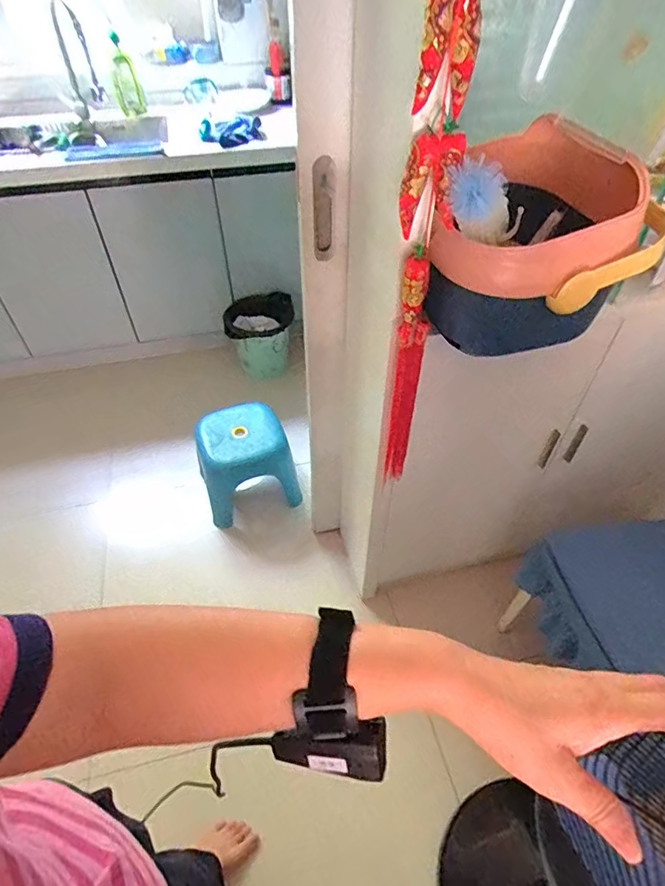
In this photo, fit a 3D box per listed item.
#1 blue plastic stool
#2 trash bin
[{"bbox_3d":[-0.262,0.072,1.498,0.264,0.296,0.233,-15,50,-14],"label":"blue plastic stool"},{"bbox_3d":[-0.271,-0.404,1.887,0.249,0.240,0.249,-7,48,-8],"label":"trash bin"}]

